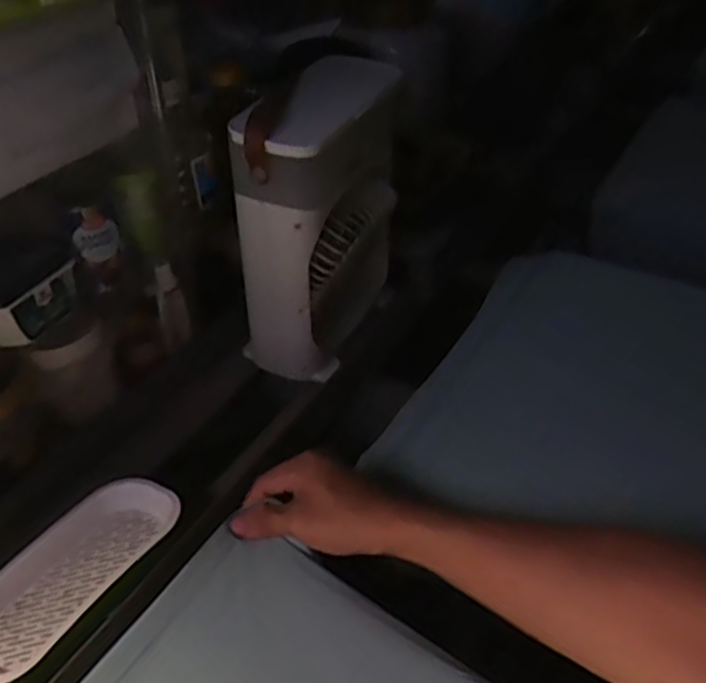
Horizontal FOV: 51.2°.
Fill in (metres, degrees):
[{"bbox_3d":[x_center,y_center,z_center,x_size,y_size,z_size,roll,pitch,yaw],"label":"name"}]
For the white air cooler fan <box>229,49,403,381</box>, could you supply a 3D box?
[{"bbox_3d":[-0.028,-0.122,0.731,0.097,0.254,0.199,15,43,21],"label":"white air cooler fan"}]

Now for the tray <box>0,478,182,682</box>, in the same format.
[{"bbox_3d":[-0.212,0.167,0.540,0.083,0.026,0.171,26,46,25],"label":"tray"}]

